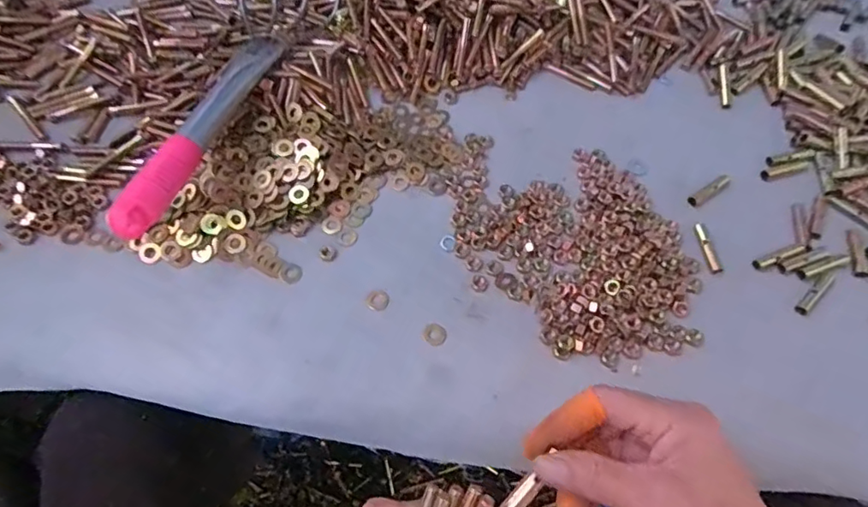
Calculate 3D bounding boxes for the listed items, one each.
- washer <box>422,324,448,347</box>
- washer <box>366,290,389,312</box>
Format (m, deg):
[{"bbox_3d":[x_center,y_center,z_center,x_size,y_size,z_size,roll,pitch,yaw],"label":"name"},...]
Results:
[{"bbox_3d":[0.001,0.061,0.409,0.017,0.004,0.018,1,62,-2],"label":"washer"},{"bbox_3d":[-0.045,0.037,0.424,0.018,0.004,0.017,1,74,-4],"label":"washer"}]

